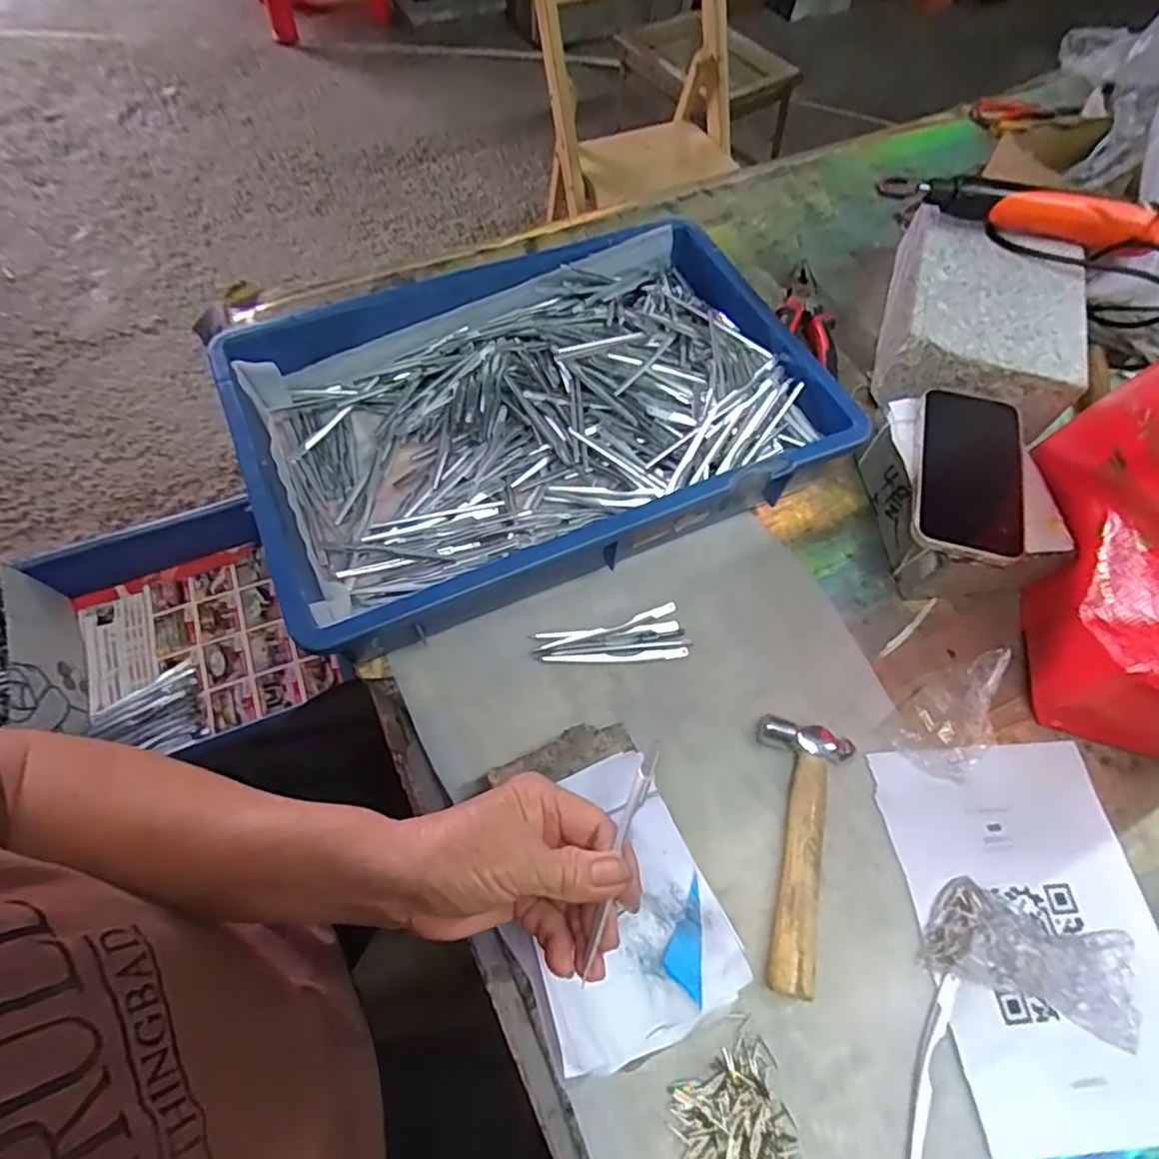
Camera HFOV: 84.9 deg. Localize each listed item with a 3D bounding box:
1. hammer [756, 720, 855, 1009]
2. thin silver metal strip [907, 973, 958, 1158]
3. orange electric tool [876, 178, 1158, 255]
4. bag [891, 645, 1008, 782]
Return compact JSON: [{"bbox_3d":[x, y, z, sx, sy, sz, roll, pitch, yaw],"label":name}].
[{"bbox_3d":[0.137,0.167,0.393,0.057,0.015,0.156,11,64,3],"label":"hammer"},{"bbox_3d":[0.192,0.271,0.349,0.010,0.005,0.102,26,65,10],"label":"thin silver metal strip"},{"bbox_3d":[0.399,-0.332,0.574,0.241,0.036,0.031,12,62,4],"label":"orange electric tool"},{"bbox_3d":[0.260,0.091,0.429,0.056,0.028,0.093,42,69,17],"label":"bag"}]

